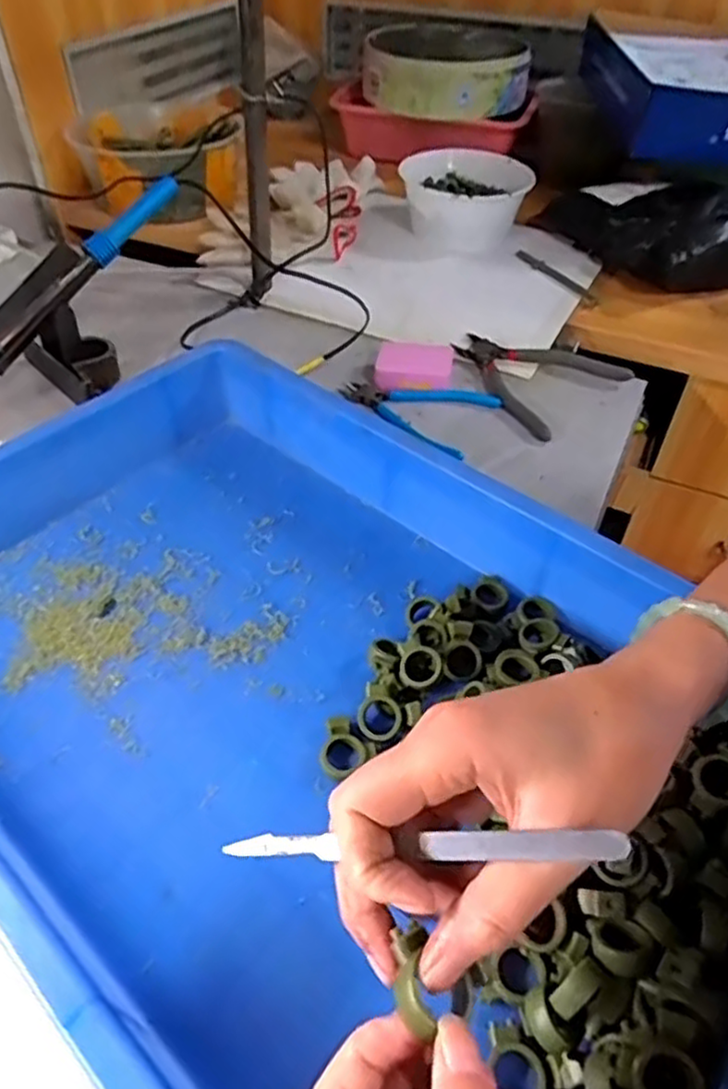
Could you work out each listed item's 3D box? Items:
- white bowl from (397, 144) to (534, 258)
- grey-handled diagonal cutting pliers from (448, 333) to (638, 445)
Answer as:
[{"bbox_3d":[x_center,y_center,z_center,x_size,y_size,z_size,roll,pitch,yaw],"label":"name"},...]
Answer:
[{"bbox_3d":[0.131,-0.463,0.936,0.159,0.079,0.162,1,46,-1],"label":"white bowl"},{"bbox_3d":[0.165,-0.181,0.714,0.143,0.022,0.163,-32,54,-28],"label":"grey-handled diagonal cutting pliers"}]

